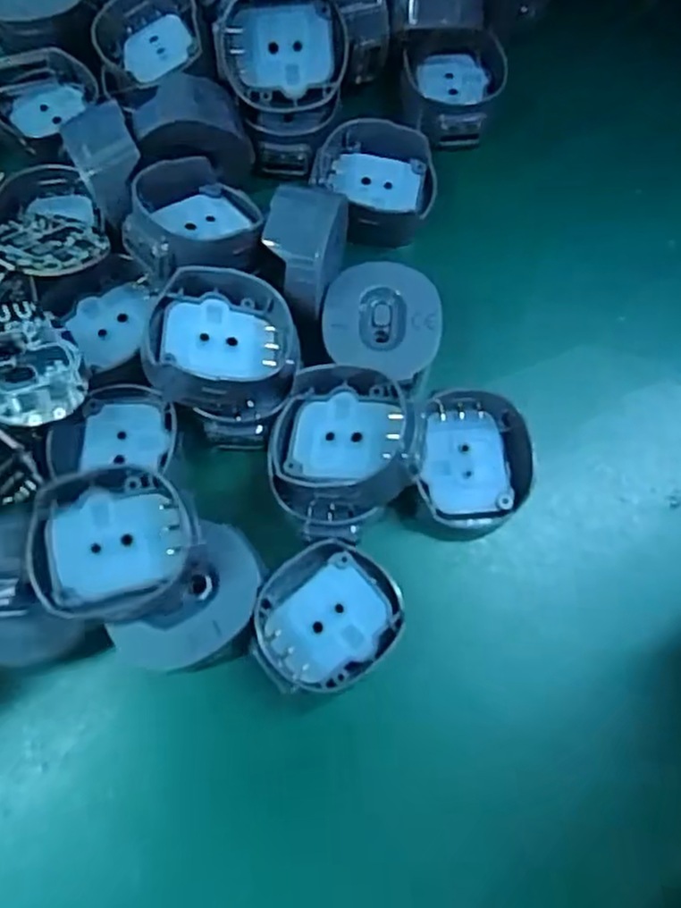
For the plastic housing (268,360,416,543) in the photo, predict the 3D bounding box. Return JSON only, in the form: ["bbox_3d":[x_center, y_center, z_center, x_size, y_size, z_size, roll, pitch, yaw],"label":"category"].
[{"bbox_3d":[-0.001,-0.002,0.135,0.026,0.010,0.033,-9,72,-4],"label":"plastic housing"}]

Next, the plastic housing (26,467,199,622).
[{"bbox_3d":[-0.039,0.016,0.126,0.027,0.010,0.025,-5,72,-3],"label":"plastic housing"}]

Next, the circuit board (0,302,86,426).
[{"bbox_3d":[-0.060,-0.017,0.132,0.020,0.004,0.023,-20,87,-39],"label":"circuit board"}]

